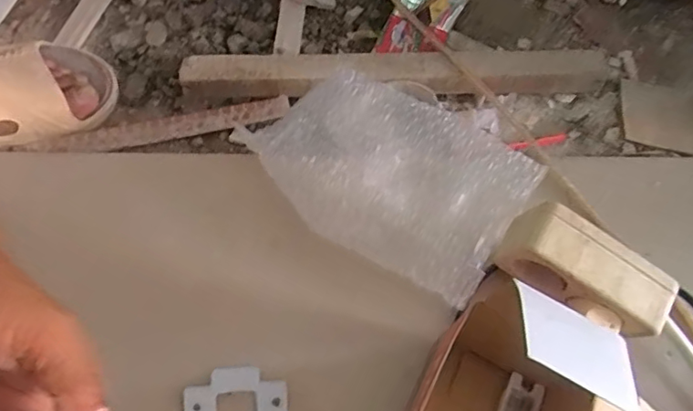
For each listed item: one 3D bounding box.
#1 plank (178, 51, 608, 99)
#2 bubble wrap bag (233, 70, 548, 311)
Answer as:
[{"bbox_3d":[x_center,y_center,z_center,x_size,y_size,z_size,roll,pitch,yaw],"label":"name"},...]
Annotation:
[{"bbox_3d":[0.044,-0.127,0.525,0.391,0.020,0.046,1,62,1],"label":"plank"},{"bbox_3d":[0.027,-0.028,0.416,0.203,0.040,0.123,32,67,16],"label":"bubble wrap bag"}]

